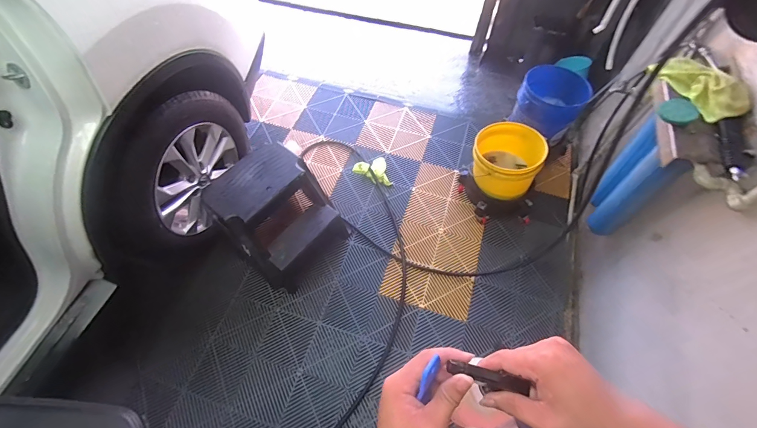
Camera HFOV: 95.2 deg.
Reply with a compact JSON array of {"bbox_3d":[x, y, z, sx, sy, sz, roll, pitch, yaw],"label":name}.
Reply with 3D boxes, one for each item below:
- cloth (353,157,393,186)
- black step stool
[{"bbox_3d":[-0.035,-0.219,1.862,0.181,0.032,0.180,-11,60,-6],"label":"cloth"},{"bbox_3d":[-0.433,0.019,1.503,0.399,0.420,0.409,36,66,20],"label":"black step stool"}]

